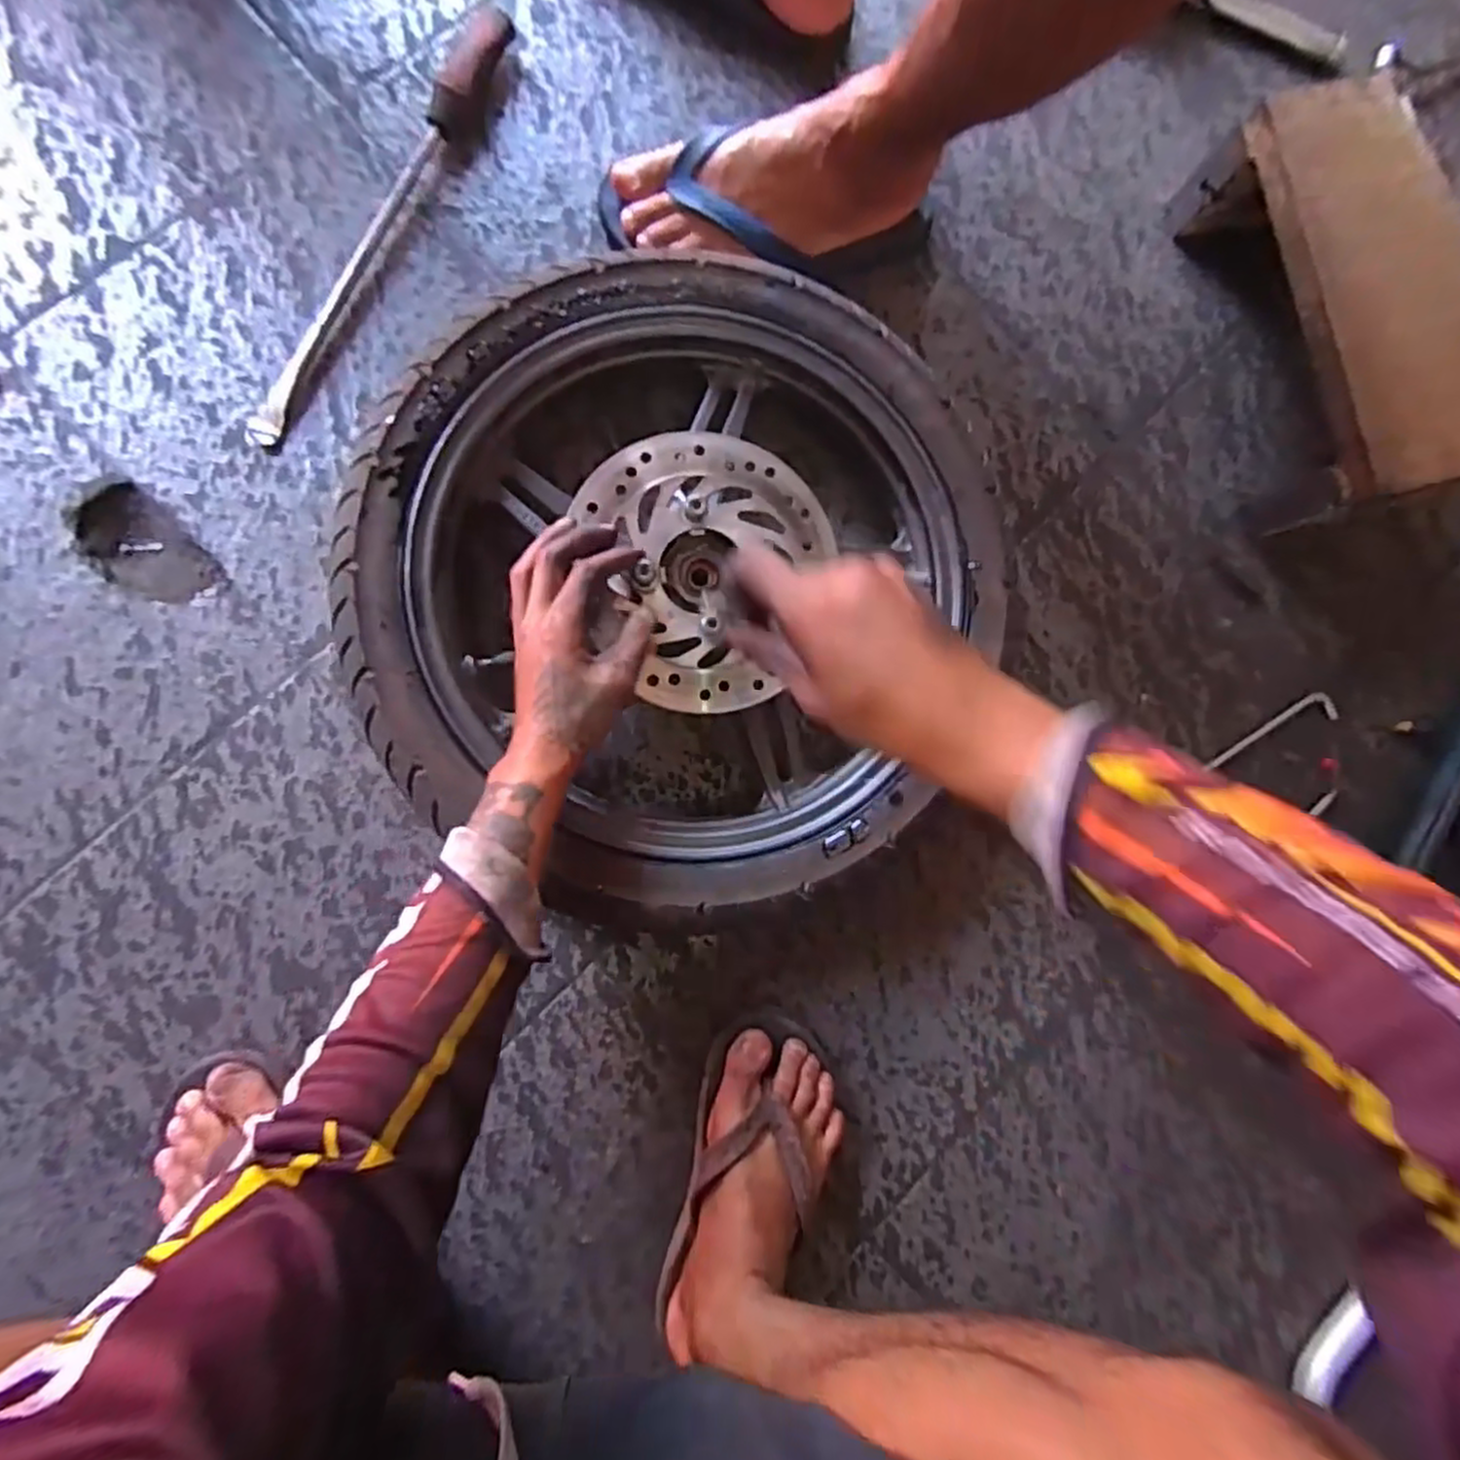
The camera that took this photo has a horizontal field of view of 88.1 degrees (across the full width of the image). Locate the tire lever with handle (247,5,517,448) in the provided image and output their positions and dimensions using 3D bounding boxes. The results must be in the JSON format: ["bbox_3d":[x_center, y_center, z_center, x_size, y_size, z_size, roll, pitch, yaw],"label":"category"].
[{"bbox_3d":[-0.252,-0.372,0.550,0.037,0.028,0.369,25,84,-7],"label":"tire lever with handle"}]

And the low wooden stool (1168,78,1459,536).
[{"bbox_3d":[0.504,-0.340,0.622,0.159,0.112,0.308,-15,90,-9],"label":"low wooden stool"}]

